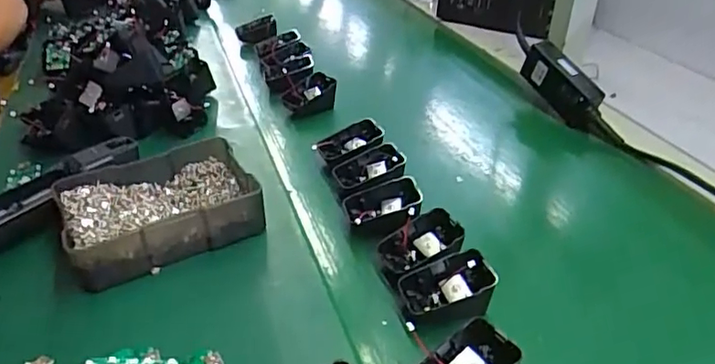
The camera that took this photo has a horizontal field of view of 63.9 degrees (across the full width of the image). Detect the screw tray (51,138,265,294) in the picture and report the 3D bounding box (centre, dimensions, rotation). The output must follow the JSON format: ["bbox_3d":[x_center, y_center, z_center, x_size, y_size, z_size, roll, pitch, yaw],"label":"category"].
[{"bbox_3d":[-0.177,0.019,0.514,0.157,0.046,0.123,-15,38,-25],"label":"screw tray"}]

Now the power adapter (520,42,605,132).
[{"bbox_3d":[0.261,-0.124,0.733,0.036,0.060,0.129,-19,62,-29],"label":"power adapter"}]

